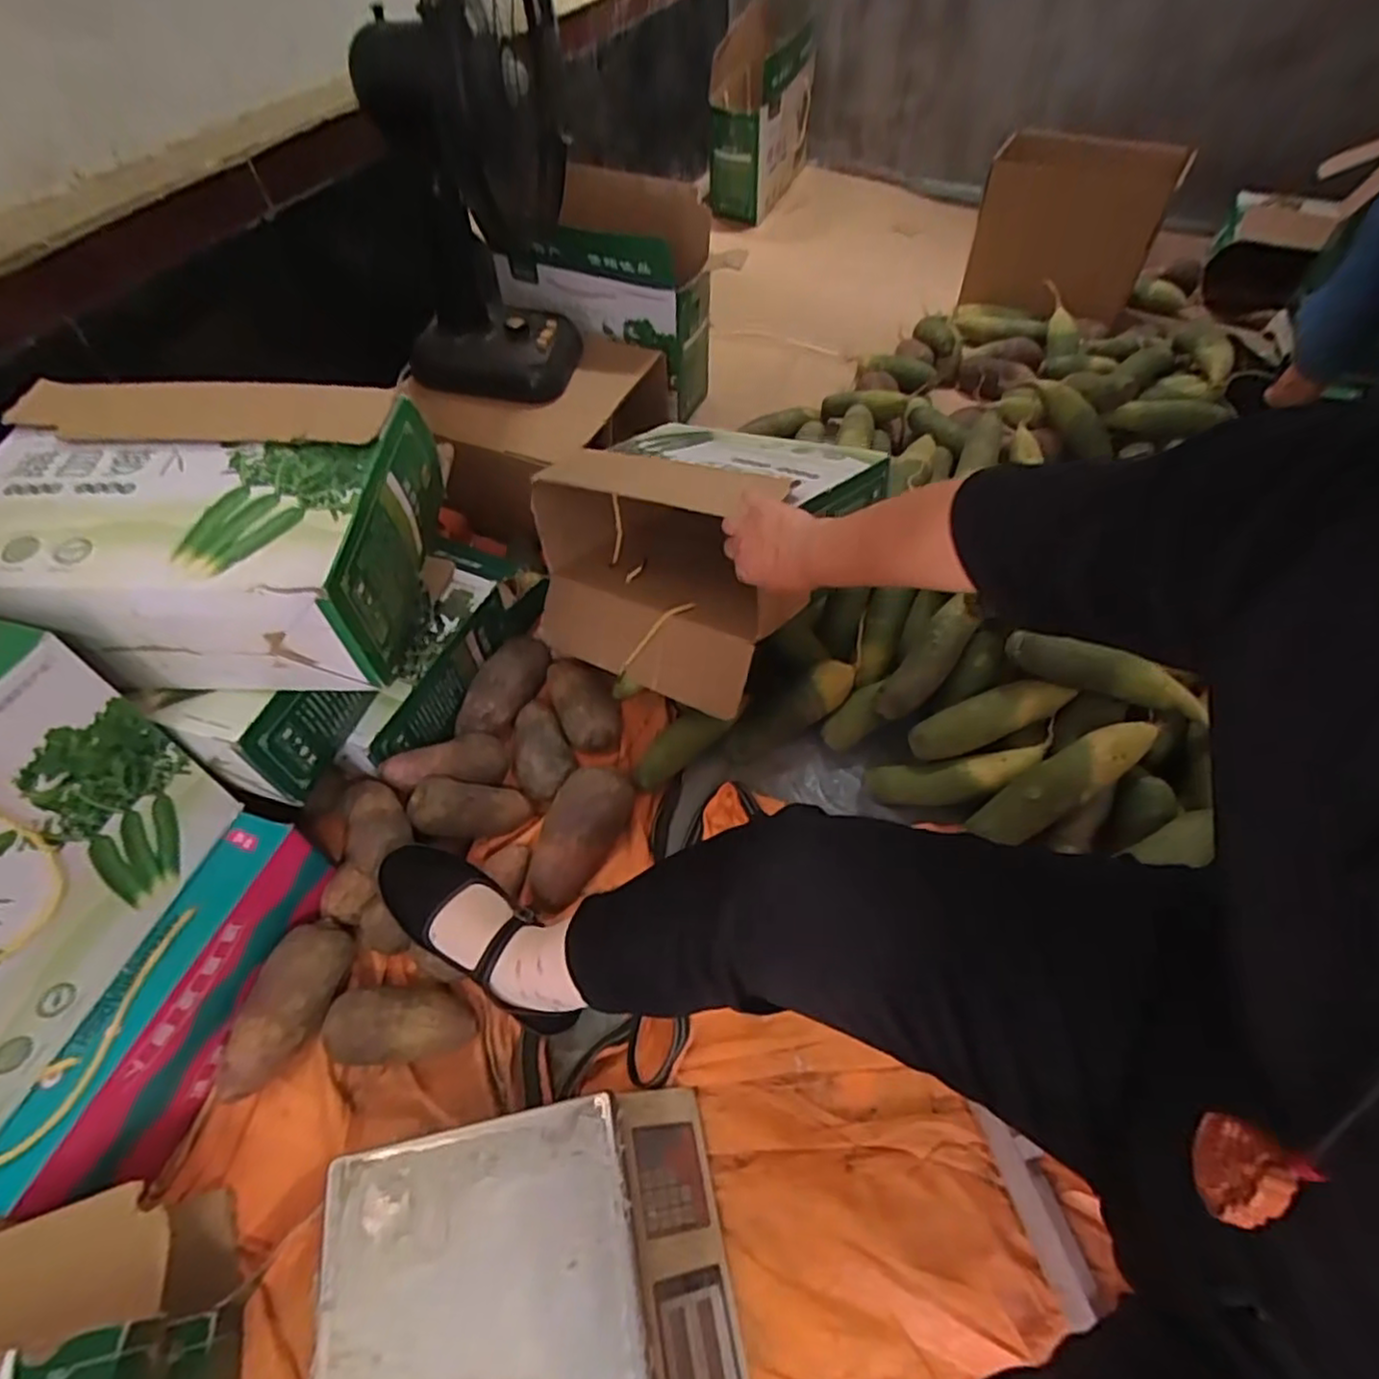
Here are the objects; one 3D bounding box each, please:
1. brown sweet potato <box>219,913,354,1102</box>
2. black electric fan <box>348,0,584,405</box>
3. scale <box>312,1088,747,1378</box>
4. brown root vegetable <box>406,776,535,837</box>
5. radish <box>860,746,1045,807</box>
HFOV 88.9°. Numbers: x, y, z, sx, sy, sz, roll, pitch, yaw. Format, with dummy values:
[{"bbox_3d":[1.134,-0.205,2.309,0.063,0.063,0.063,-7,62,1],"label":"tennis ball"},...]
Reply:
[{"bbox_3d":[-0.387,0.305,0.682,0.068,0.050,0.167,9,55,8],"label":"brown sweet potato"},{"bbox_3d":[-0.299,-0.698,0.963,0.259,0.521,0.351,-9,54,-6],"label":"black electric fan"},{"bbox_3d":[-0.110,0.502,0.518,0.289,0.101,0.322,-10,55,-6],"label":"scale"},{"bbox_3d":[-0.247,0.134,0.808,0.140,0.046,0.062,11,46,-36],"label":"brown root vegetable"},{"bbox_3d":[0.312,0.106,0.831,0.200,0.043,0.044,-11,54,9],"label":"radish"}]

